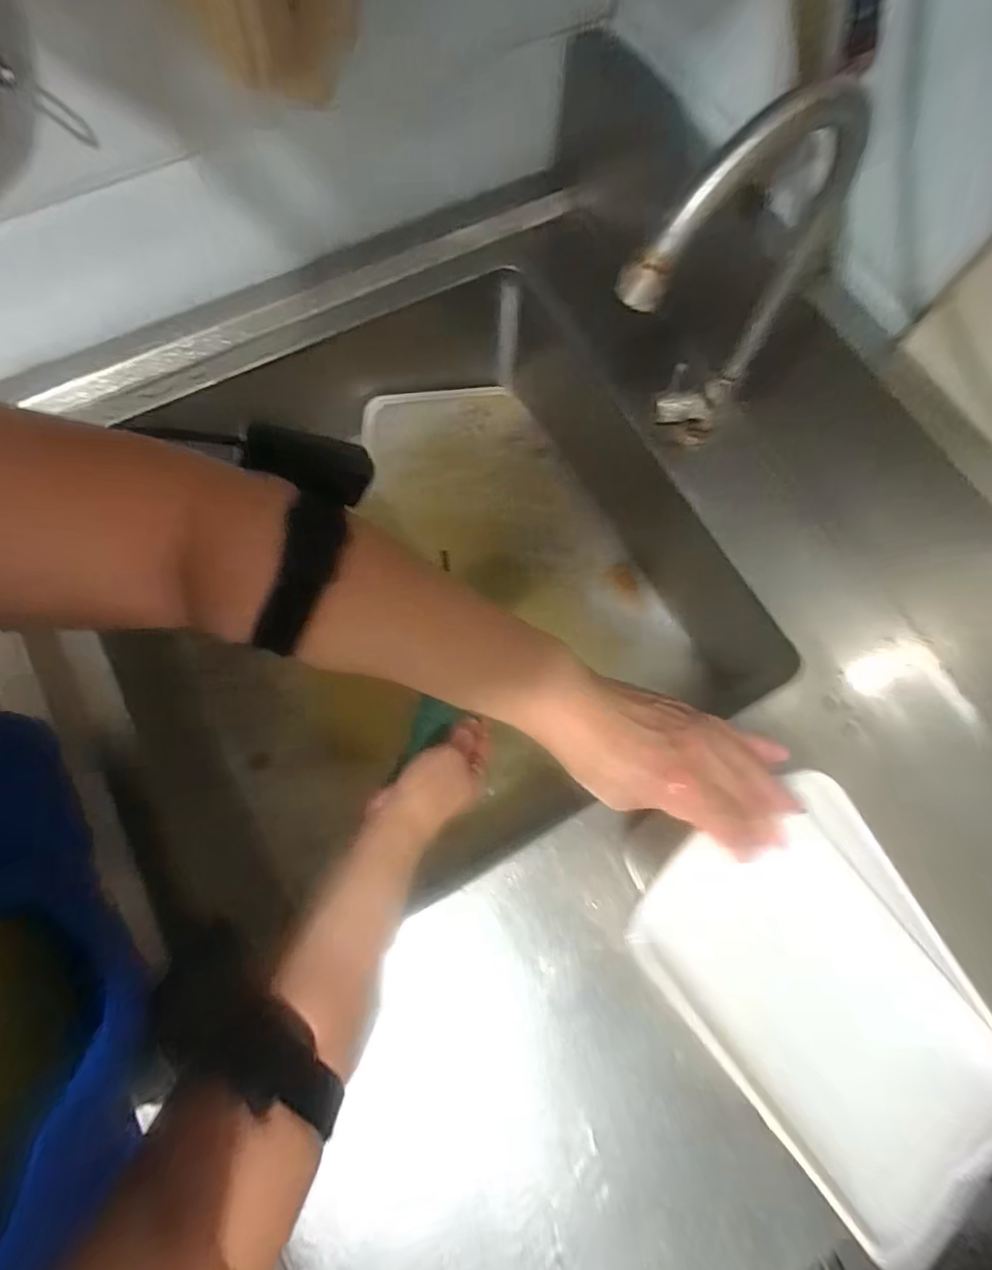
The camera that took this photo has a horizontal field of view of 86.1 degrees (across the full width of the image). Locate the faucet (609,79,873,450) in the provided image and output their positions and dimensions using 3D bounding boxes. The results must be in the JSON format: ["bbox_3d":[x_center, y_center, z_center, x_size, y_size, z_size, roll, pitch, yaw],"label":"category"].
[{"bbox_3d":[0.134,-0.194,0.358,0.166,0.270,0.040,-41,79,-12],"label":"faucet"}]

